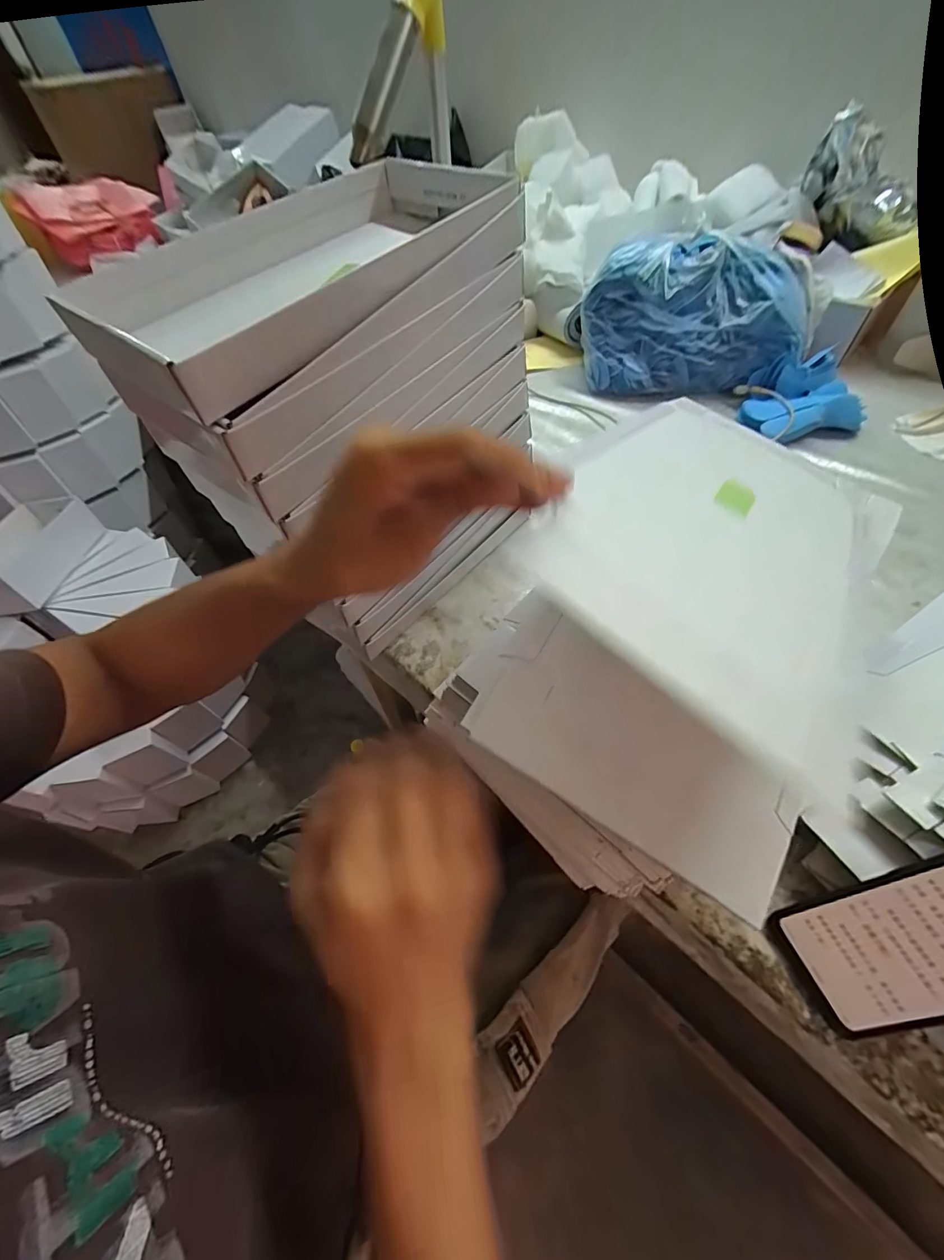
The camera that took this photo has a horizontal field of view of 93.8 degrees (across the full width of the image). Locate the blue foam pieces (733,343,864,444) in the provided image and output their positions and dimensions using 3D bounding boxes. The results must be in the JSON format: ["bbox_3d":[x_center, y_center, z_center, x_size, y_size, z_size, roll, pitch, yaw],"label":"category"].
[{"bbox_3d":[0.511,-0.363,0.686,0.211,0.072,0.138,-16,56,-7],"label":"blue foam pieces"}]

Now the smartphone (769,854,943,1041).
[{"bbox_3d":[0.286,0.198,0.280,0.008,0.163,0.075,17,39,-42],"label":"smartphone"}]

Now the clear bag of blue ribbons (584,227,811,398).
[{"bbox_3d":[0.354,-0.488,0.710,0.341,0.184,0.152,3,55,6],"label":"clear bag of blue ribbons"}]

